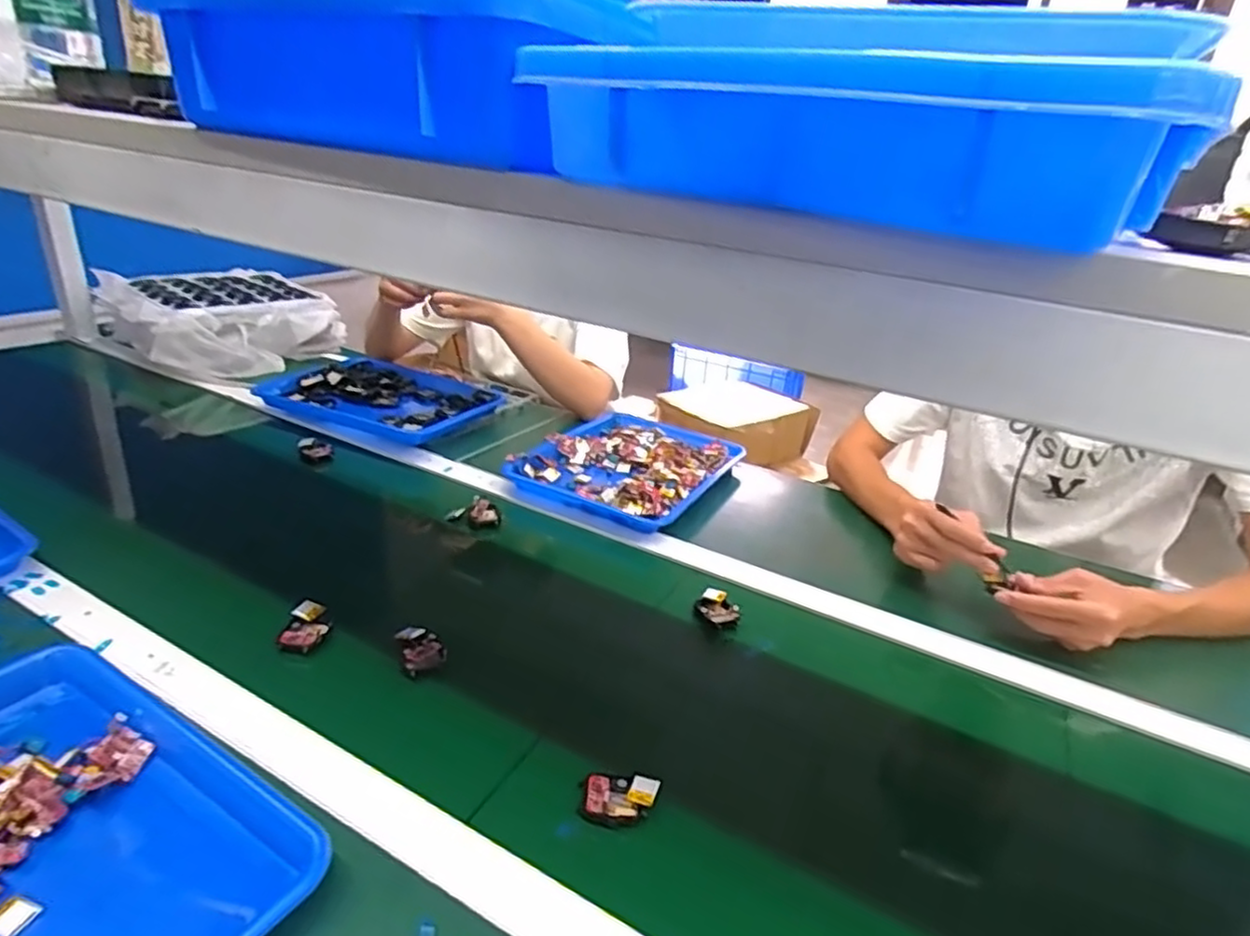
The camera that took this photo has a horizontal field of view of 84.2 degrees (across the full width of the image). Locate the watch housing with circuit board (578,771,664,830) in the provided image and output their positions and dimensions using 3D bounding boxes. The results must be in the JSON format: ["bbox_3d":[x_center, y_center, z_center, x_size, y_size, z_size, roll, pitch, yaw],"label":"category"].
[{"bbox_3d":[-0.003,0.240,0.501,0.056,0.013,0.039,7,25,4],"label":"watch housing with circuit board"}]

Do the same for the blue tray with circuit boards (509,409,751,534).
[{"bbox_3d":[0.012,-0.011,1.010,0.248,0.031,0.324,18,28,24],"label":"blue tray with circuit boards"}]

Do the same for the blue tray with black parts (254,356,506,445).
[{"bbox_3d":[-0.394,-0.124,1.158,0.348,0.047,0.262,15,27,19],"label":"blue tray with black parts"}]

